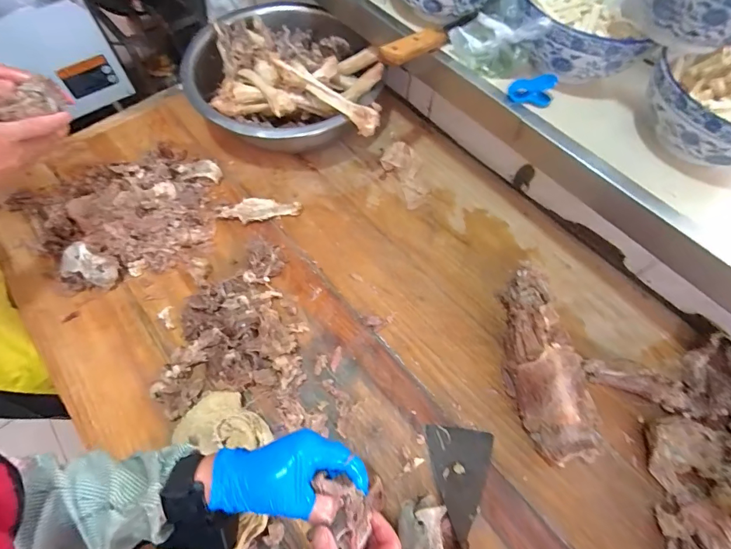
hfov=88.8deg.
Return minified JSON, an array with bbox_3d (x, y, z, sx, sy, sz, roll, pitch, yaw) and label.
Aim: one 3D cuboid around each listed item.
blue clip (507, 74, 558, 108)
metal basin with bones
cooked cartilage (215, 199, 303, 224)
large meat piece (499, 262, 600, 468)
[{"bbox_3d":[0.224,-0.248,0.501,0.055,0.033,0.023,7,63,1],"label":"blue clip"},{"bbox_3d":[-0.146,-0.358,0.704,0.325,0.154,0.337,1,63,-2],"label":"metal basin with bones"},{"bbox_3d":[-0.187,-0.112,0.658,0.145,0.022,0.044,-8,65,-4],"label":"cooked cartilage"},{"bbox_3d":[0.239,0.120,0.506,0.078,0.104,0.241,-10,64,-7],"label":"large meat piece"}]

